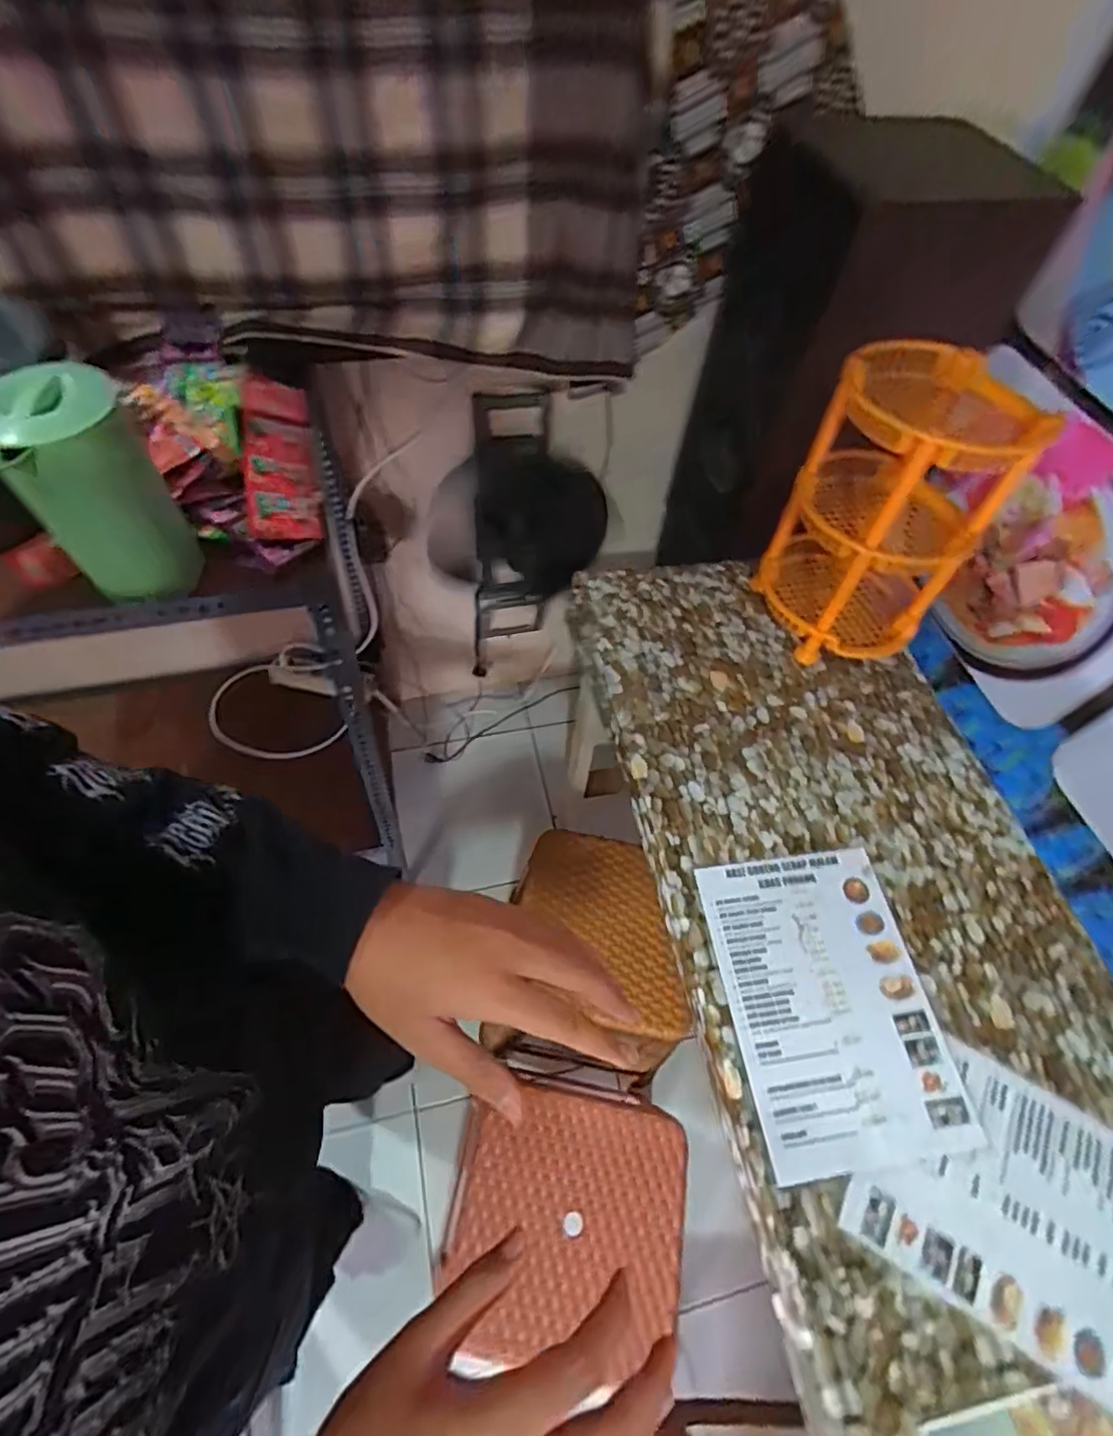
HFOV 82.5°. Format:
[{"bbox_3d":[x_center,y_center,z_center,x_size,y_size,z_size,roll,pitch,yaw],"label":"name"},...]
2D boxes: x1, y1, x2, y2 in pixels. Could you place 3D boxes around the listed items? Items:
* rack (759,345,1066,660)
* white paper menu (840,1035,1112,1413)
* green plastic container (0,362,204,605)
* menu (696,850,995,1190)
[{"bbox_3d":[0.420,-0.261,0.825,0.228,0.325,0.246,37,63,17],"label":"rack"},{"bbox_3d":[0.433,0.448,0.578,0.288,0.006,0.205,28,62,13],"label":"white paper menu"},{"bbox_3d":[-0.400,-0.191,0.561,0.100,0.175,0.105,-34,66,-22],"label":"green plastic container"},{"bbox_3d":[0.282,0.290,0.664,0.208,0.006,0.293,-6,59,-8],"label":"menu"}]

